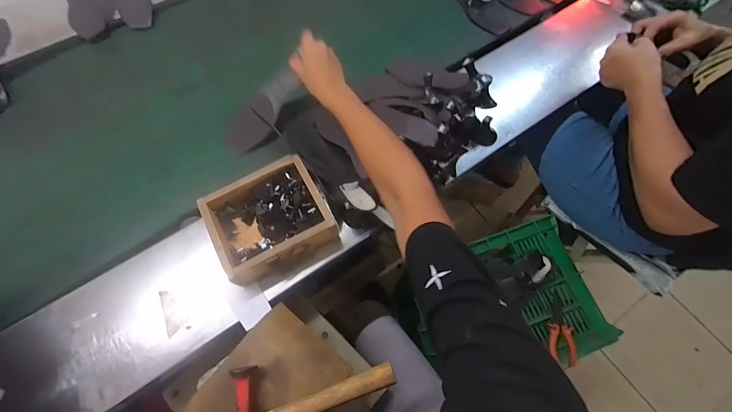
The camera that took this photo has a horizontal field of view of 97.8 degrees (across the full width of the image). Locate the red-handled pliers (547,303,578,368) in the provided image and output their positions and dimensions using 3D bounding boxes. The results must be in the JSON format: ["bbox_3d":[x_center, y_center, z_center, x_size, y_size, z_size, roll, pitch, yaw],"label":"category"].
[{"bbox_3d":[0.428,0.280,0.699,0.055,0.014,0.125,4,68,1],"label":"red-handled pliers"}]

